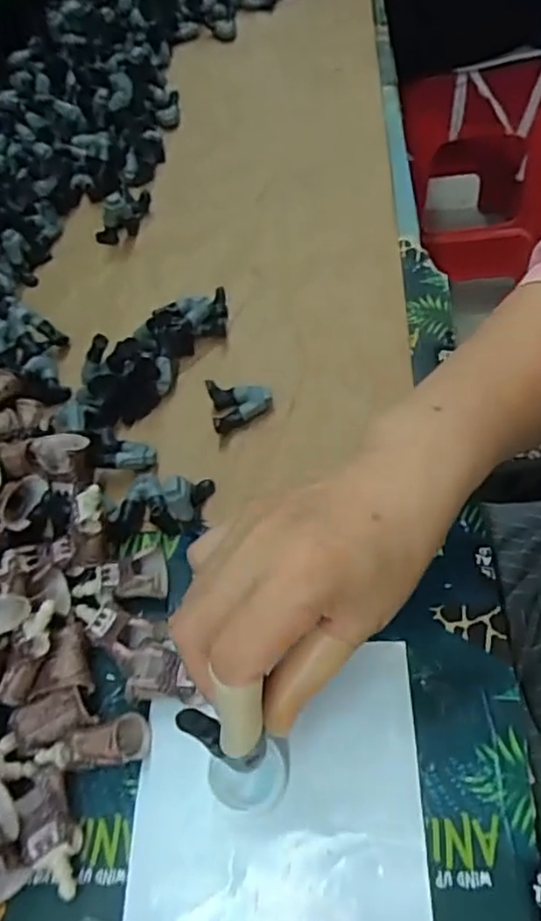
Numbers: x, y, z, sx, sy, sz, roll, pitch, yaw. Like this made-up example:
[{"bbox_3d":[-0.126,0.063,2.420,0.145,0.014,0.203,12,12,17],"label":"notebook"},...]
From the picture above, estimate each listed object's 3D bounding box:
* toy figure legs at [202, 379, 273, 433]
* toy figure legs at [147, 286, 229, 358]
[{"bbox_3d":[-0.018,-0.034,0.406,0.037,0.015,0.033,-13,53,-2],"label":"toy figure legs"},{"bbox_3d":[-0.053,-0.095,0.442,0.060,0.022,0.036,-27,55,-13],"label":"toy figure legs"}]

